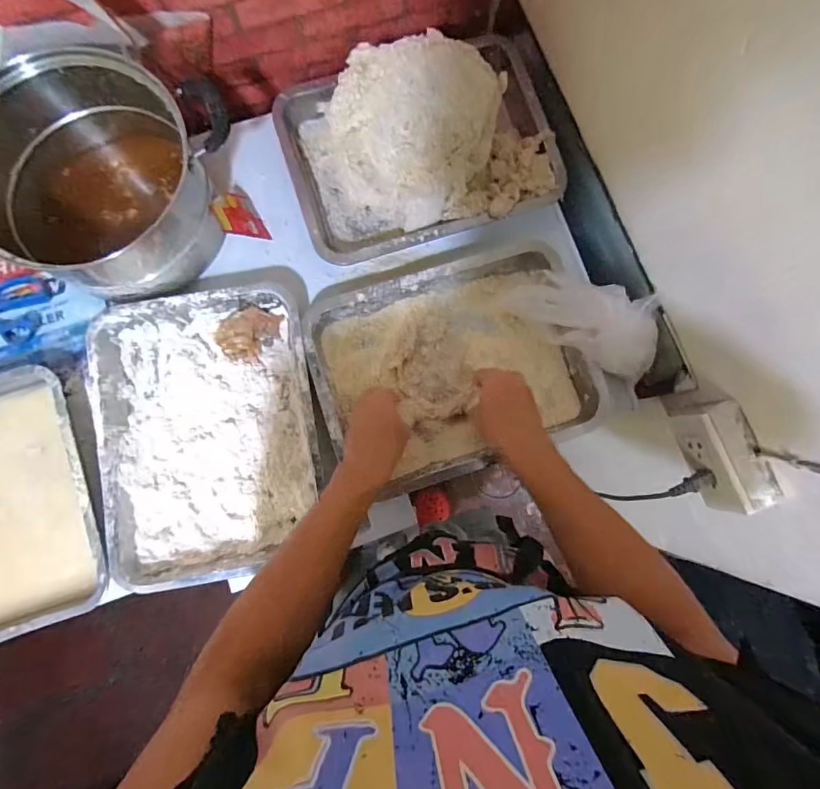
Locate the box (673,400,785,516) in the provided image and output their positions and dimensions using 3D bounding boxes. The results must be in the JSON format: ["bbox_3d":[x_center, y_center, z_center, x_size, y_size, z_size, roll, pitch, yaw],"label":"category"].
[{"bbox_3d":[0.367,0.071,0.527,0.051,0.060,0.125,-24,83,-4],"label":"box"}]

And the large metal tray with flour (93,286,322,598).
[{"bbox_3d":[-0.250,0.050,0.569,0.255,0.052,0.344,-9,83,-2],"label":"large metal tray with flour"}]

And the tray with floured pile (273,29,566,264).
[{"bbox_3d":[0.017,-0.323,0.551,0.338,0.181,0.228,-14,83,-3],"label":"tray with floured pile"}]

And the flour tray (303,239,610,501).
[{"bbox_3d":[0.052,-0.050,0.594,0.337,0.058,0.293,-17,83,-3],"label":"flour tray"}]

